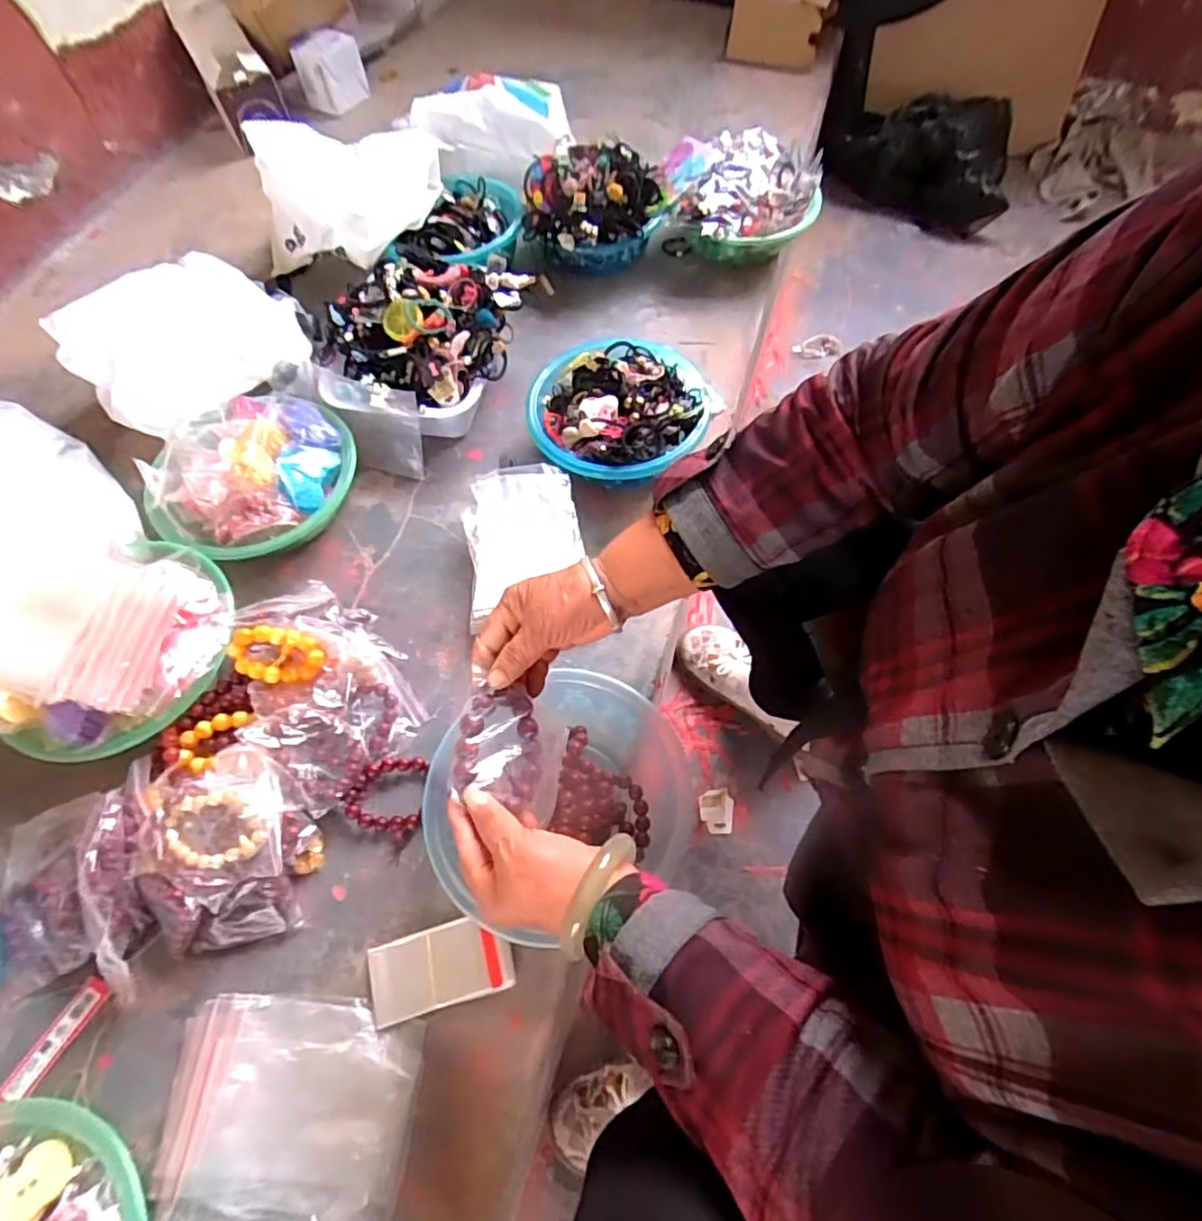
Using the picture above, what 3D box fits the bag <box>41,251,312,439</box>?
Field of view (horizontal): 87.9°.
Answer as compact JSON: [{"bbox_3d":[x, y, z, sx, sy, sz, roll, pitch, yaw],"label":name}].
[{"bbox_3d":[-0.573,-0.372,0.866,0.188,0.122,0.267,30,67,17],"label":"bag"}]

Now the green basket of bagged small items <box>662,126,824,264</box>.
[{"bbox_3d":[0.216,-0.632,0.978,0.238,0.122,0.198,2,62,3],"label":"green basket of bagged small items"}]

